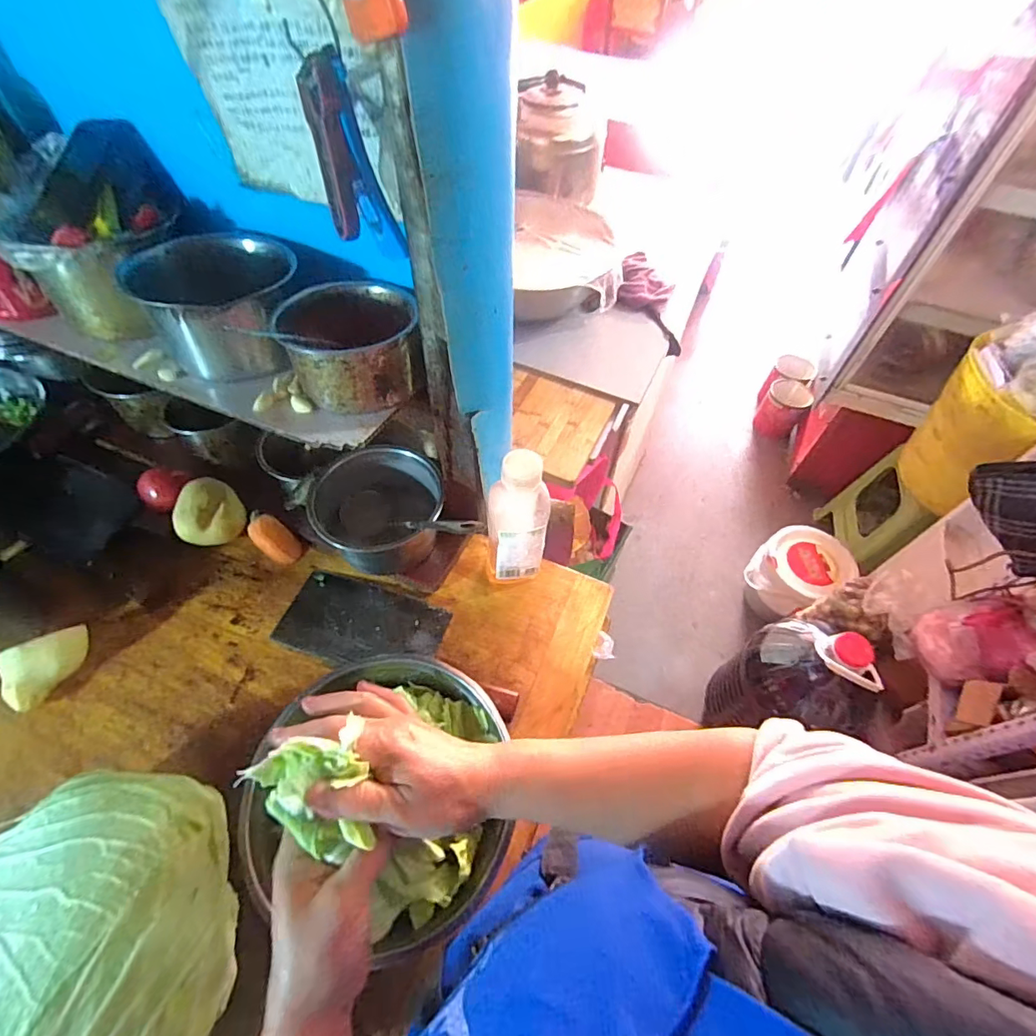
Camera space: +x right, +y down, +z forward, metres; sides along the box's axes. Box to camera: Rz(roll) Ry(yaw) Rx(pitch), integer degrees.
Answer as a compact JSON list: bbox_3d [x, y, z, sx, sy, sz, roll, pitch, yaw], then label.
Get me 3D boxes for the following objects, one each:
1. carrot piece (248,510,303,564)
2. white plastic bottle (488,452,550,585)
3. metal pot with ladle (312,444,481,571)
[{"bbox_3d":[-0.316,0.027,0.646,0.072,0.038,0.038,31,59,17],"label":"carrot piece"},{"bbox_3d":[-0.001,0.012,0.567,0.065,0.208,0.054,6,55,1],"label":"white plastic bottle"},{"bbox_3d":[-0.167,0.000,0.624,0.148,0.111,0.137,-29,61,-20],"label":"metal pot with ladle"}]

